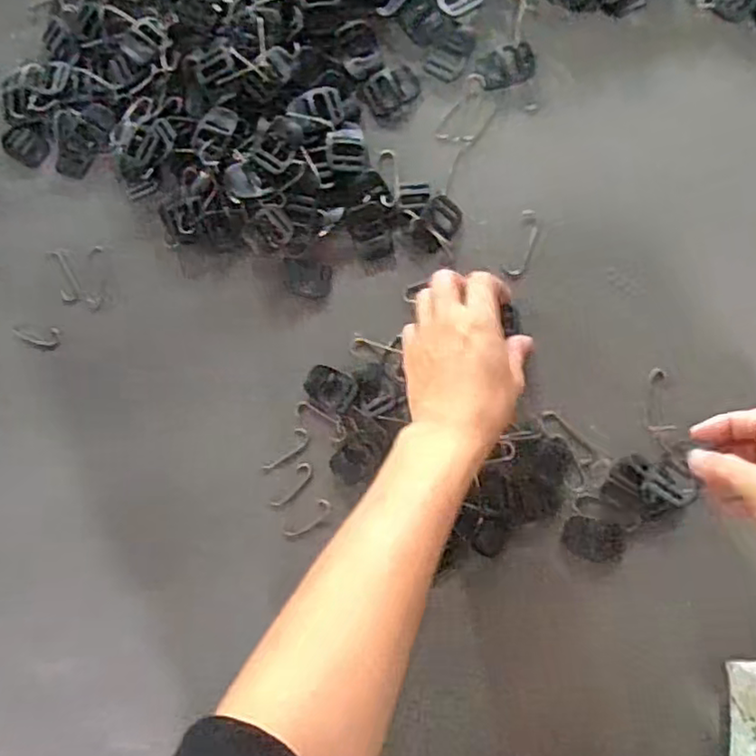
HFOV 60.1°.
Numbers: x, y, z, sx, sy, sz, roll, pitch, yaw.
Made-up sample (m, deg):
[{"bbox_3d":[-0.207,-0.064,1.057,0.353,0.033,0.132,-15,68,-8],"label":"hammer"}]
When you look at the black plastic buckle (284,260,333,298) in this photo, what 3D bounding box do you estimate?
[{"bbox_3d":[-0.051,-0.073,0.480,0.036,0.004,0.026,10,91,8],"label":"black plastic buckle"}]

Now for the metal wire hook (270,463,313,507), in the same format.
[{"bbox_3d":[-0.062,0.081,0.476,0.014,0.004,0.042,37,95,6],"label":"metal wire hook"}]

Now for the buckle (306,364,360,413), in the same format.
[{"bbox_3d":[-0.035,0.008,0.473,0.038,0.004,0.029,24,93,7],"label":"buckle"}]

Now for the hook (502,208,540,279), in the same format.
[{"bbox_3d":[0.102,-0.094,0.458,0.016,0.004,0.049,21,93,7],"label":"hook"}]

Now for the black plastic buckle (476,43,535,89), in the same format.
[{"bbox_3d":[0.090,-0.220,0.460,0.039,0.004,0.027,-9,89,8],"label":"black plastic buckle"}]

